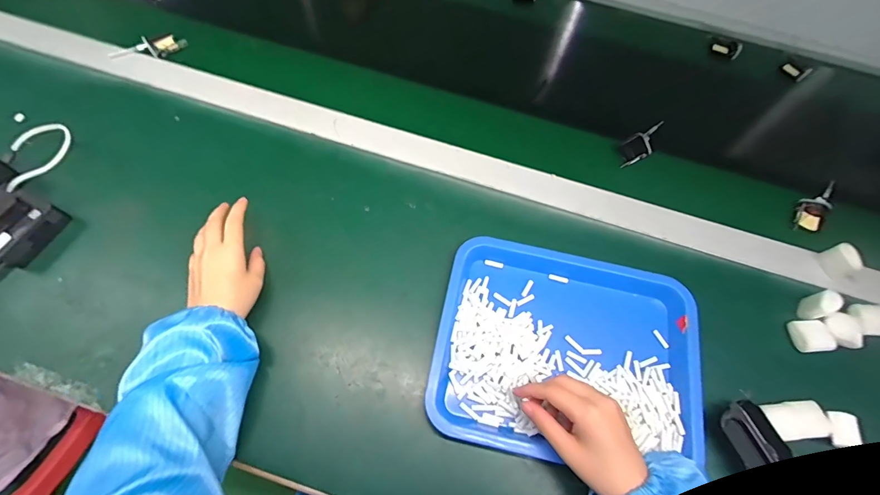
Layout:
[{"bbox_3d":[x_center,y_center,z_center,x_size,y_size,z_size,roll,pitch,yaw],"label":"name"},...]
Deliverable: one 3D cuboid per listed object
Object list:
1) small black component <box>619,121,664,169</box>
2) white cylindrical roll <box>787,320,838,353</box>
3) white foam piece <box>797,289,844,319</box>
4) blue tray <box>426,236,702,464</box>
[{"bbox_3d":[0.290,-0.151,0.593,0.040,0.018,0.097,37,70,12],"label":"small black component"},{"bbox_3d":[0.437,0.105,0.482,0.037,0.021,0.037,-8,67,-7],"label":"white cylindrical roll"},{"bbox_3d":[0.453,0.070,0.488,0.048,0.020,0.025,-18,69,-11],"label":"white foam piece"},{"bbox_3d":[0.139,0.115,0.460,0.281,0.037,0.217,11,66,2],"label":"blue tray"}]

